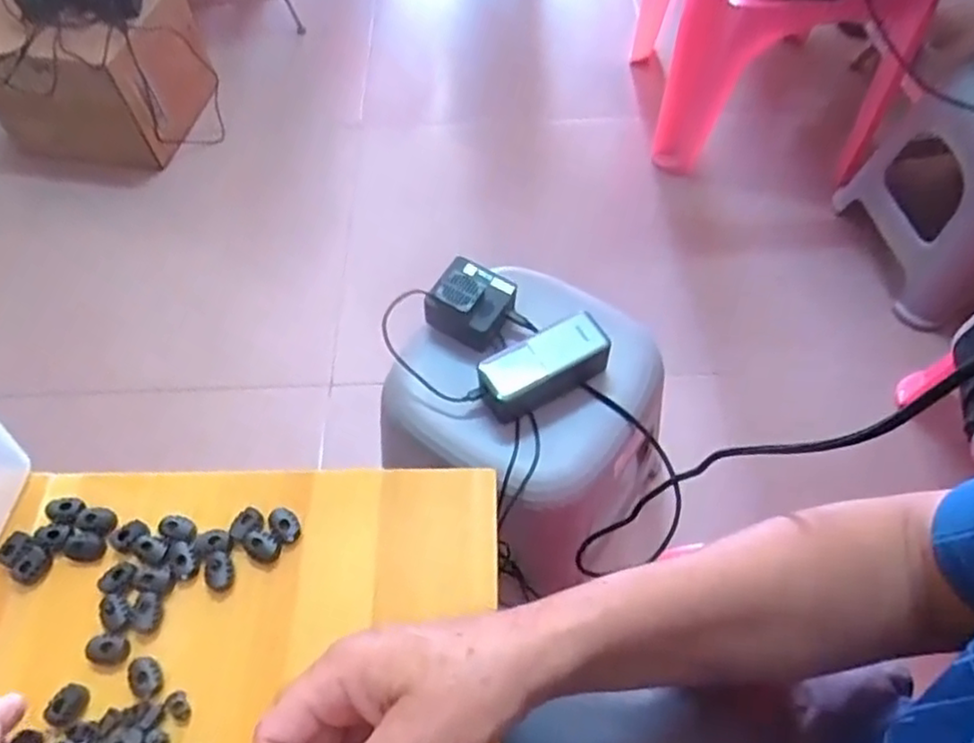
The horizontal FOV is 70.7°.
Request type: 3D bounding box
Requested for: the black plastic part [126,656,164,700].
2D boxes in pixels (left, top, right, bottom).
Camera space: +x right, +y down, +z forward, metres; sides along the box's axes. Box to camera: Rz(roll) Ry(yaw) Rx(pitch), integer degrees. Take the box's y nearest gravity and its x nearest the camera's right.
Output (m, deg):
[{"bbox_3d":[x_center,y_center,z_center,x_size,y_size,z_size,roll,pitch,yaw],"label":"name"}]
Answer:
[{"bbox_3d":[-0.196,0.175,0.391,0.017,0.008,0.023,-36,64,-19],"label":"black plastic part"}]

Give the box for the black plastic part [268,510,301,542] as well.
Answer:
[{"bbox_3d":[-0.128,0.097,0.435,0.016,0.006,0.022,-28,62,-15],"label":"black plastic part"}]

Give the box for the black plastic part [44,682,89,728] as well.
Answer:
[{"bbox_3d":[-0.235,0.187,0.385,0.018,0.006,0.022,16,61,11],"label":"black plastic part"}]

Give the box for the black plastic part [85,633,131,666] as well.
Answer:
[{"bbox_3d":[-0.221,0.162,0.400,0.024,0.007,0.017,2,59,3],"label":"black plastic part"}]

